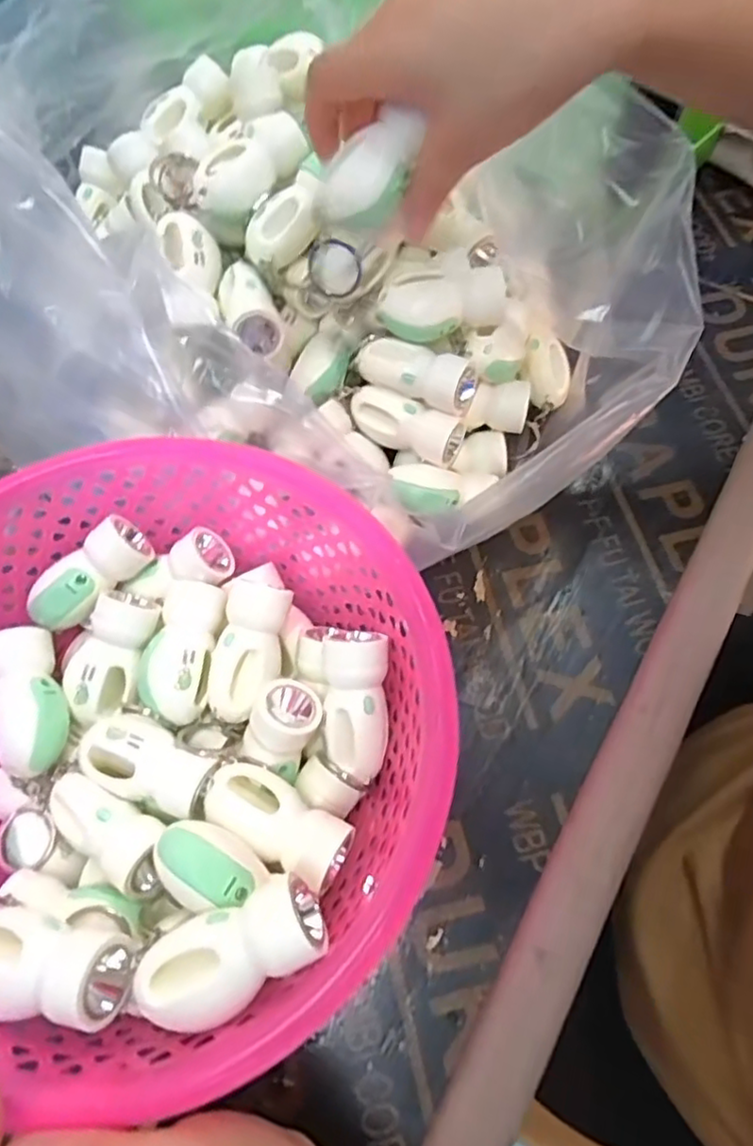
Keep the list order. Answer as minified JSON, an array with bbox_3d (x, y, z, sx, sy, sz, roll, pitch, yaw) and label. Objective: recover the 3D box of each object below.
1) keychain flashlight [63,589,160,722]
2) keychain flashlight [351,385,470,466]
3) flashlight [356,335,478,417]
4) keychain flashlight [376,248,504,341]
[{"bbox_3d":[-0.127,0.037,0.312,0.031,0.023,0.062,13,66,7],"label":"keychain flashlight"},{"bbox_3d":[0.015,-0.084,0.372,0.067,0.026,0.022,23,68,12],"label":"keychain flashlight"},{"bbox_3d":[0.022,-0.110,0.362,0.066,0.022,0.024,20,67,10],"label":"flashlight"},{"bbox_3d":[0.034,-0.146,0.351,0.065,0.030,0.030,-14,66,-5],"label":"keychain flashlight"}]

